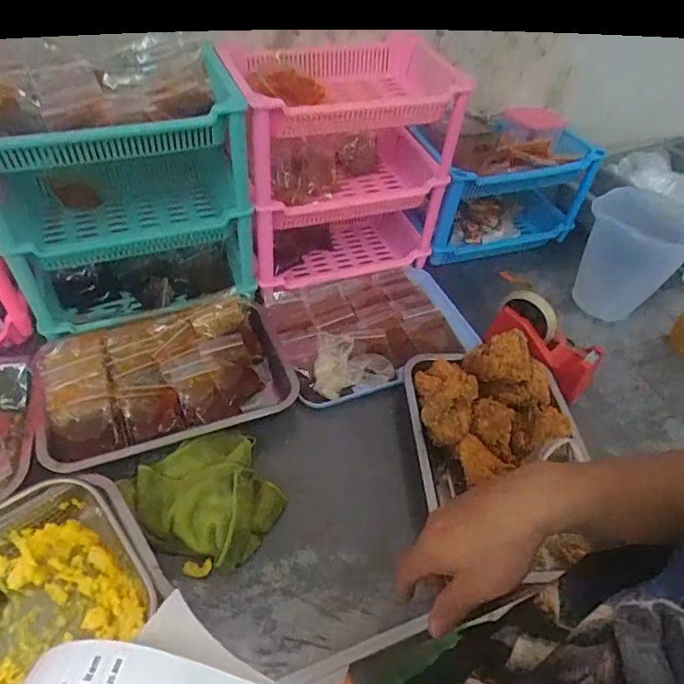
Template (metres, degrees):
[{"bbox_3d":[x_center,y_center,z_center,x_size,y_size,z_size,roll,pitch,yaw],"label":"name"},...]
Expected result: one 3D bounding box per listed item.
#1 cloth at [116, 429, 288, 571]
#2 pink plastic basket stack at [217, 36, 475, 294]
[{"bbox_3d":[-0.155,0.174,0.583,0.145,0.043,0.157,-28,56,-28],"label":"cloth"},{"bbox_3d":[0.012,-0.255,0.778,0.323,0.311,0.179,-11,50,-16],"label":"pink plastic basket stack"}]

